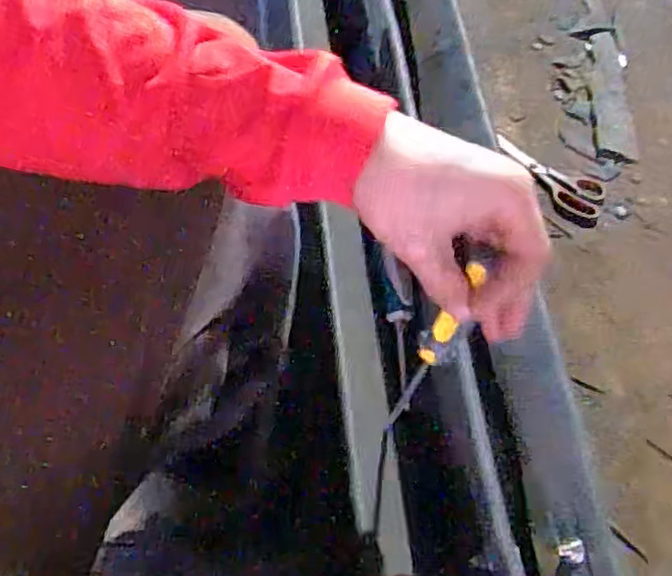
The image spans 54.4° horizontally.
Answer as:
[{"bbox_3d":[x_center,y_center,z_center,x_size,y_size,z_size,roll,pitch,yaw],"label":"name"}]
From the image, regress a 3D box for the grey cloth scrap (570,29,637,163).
[{"bbox_3d":[0.434,-0.313,1.042,0.071,0.007,0.281,3,61,-2],"label":"grey cloth scrap"}]

